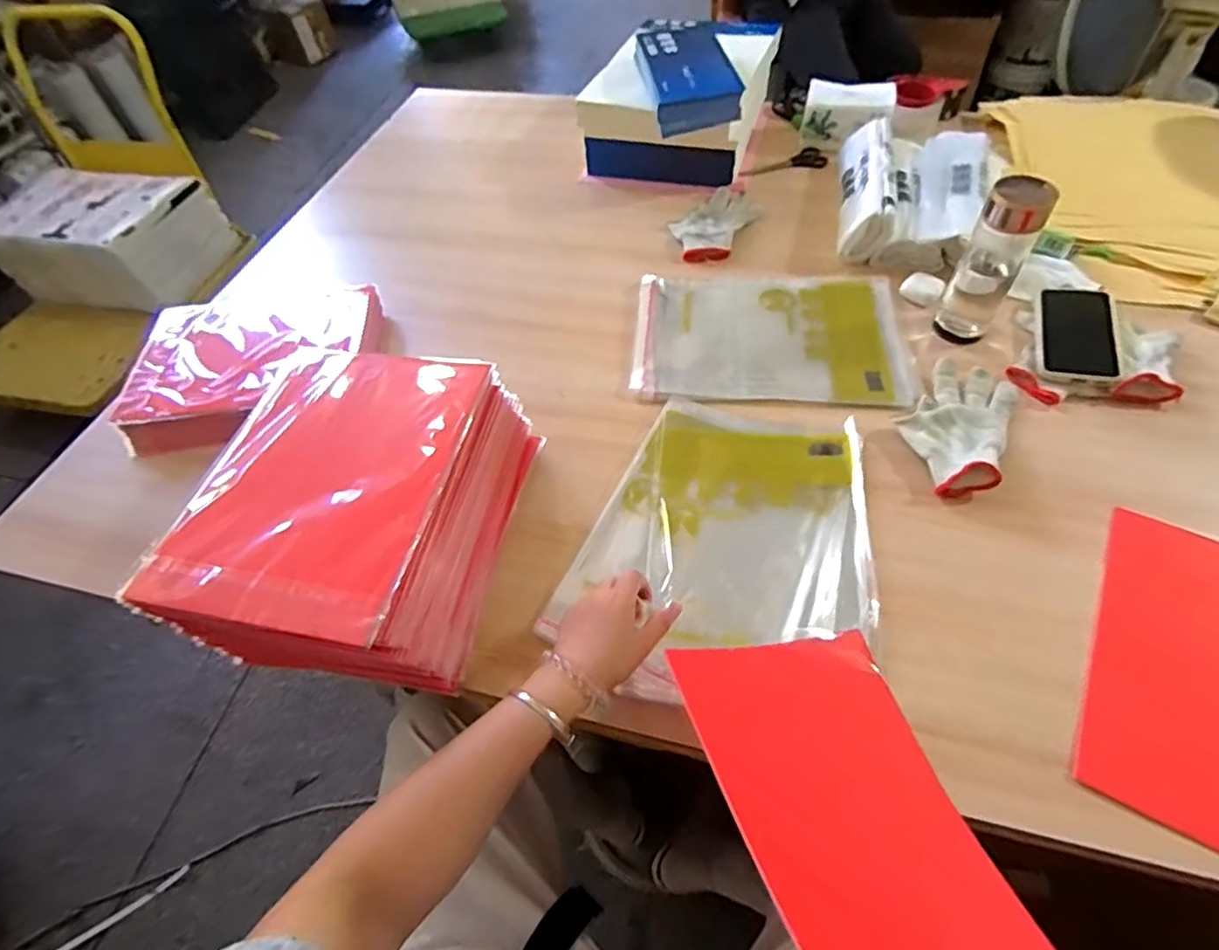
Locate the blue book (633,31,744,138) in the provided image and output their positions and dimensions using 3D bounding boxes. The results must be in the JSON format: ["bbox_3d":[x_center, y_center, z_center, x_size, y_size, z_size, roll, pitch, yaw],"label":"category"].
[{"bbox_3d":[0.121,-0.644,0.982,0.132,0.053,0.247,-7,55,0],"label":"blue book"}]

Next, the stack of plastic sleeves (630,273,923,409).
[{"bbox_3d":[0.211,-0.186,0.801,0.347,0.011,0.233,5,56,8],"label":"stack of plastic sleeves"}]

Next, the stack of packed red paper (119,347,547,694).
[{"bbox_3d":[-0.237,0.030,0.602,0.253,0.147,0.311,7,56,9],"label":"stack of packed red paper"}]

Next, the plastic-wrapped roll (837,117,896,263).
[{"bbox_3d":[0.395,-0.446,0.937,0.073,0.073,0.295,9,56,11],"label":"plastic-wrapped roll"}]

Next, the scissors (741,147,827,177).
[{"bbox_3d":[0.299,-0.540,1.065,0.156,0.017,0.051,-14,55,-5],"label":"scissors"}]

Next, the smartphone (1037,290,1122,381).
[{"bbox_3d":[0.571,-0.173,0.747,0.078,0.010,0.158,12,59,20],"label":"smartphone"}]

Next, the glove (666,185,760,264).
[{"bbox_3d":[0.163,-0.400,0.959,0.109,0.021,0.184,25,60,20],"label":"glove"}]

